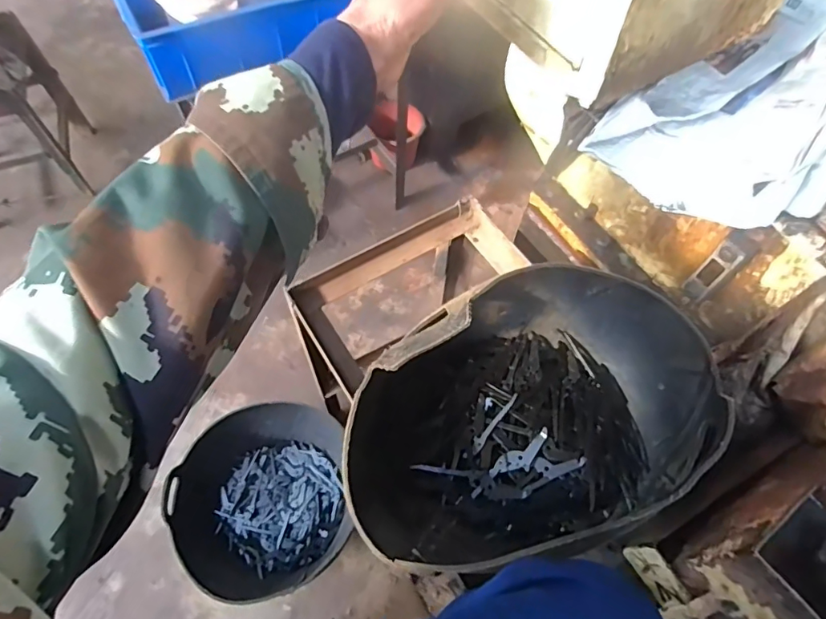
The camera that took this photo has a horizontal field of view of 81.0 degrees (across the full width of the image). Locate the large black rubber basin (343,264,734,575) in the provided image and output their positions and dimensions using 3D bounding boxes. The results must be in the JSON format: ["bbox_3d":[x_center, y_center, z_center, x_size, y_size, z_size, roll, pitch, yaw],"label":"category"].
[{"bbox_3d":[0.128,0.125,0.598,0.435,0.161,0.285,-23,64,-13],"label":"large black rubber basin"}]

